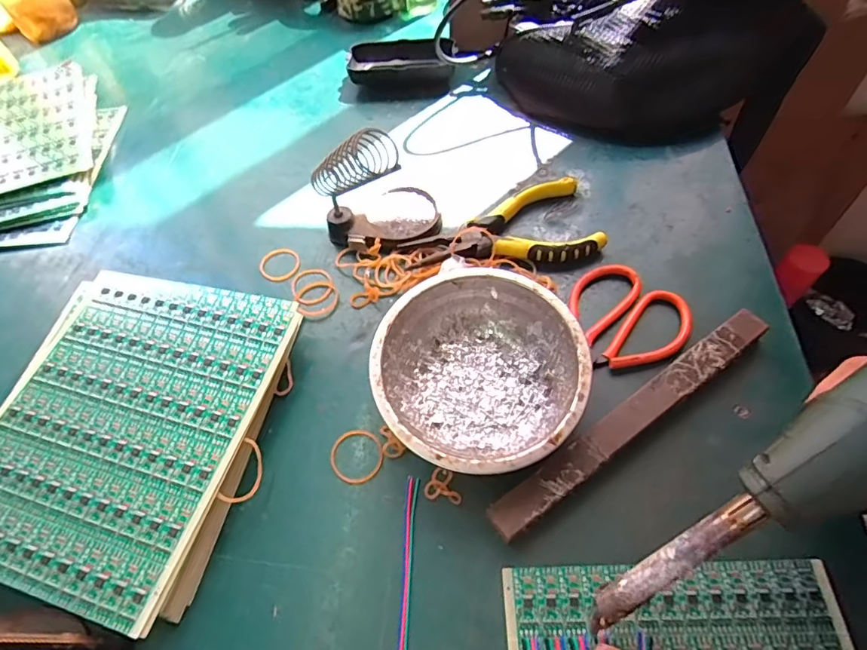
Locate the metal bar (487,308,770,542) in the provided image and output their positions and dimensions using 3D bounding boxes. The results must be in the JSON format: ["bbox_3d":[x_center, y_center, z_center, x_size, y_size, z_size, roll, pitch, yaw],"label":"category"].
[{"bbox_3d":[0.122,0.056,0.300,0.214,0.020,0.019,-32,63,-16],"label":"metal bar"}]

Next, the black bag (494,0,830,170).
[{"bbox_3d":[0.189,-0.237,0.441,0.257,0.095,0.105,8,59,7],"label":"black bag"}]

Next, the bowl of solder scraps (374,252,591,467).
[{"bbox_3d":[0.027,0.030,0.309,0.125,0.046,0.125,-1,59,2],"label":"bowl of solder scraps"}]

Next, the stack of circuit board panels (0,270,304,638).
[{"bbox_3d":[-0.193,0.061,0.315,0.171,0.029,0.198,10,60,8],"label":"stack of circuit board panels"}]

